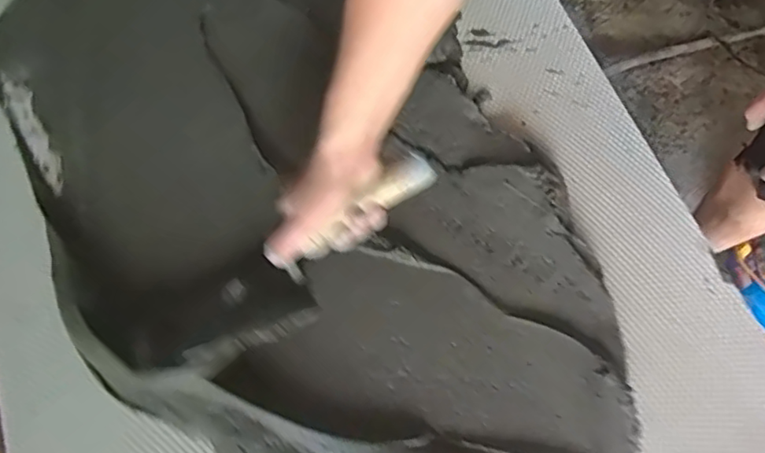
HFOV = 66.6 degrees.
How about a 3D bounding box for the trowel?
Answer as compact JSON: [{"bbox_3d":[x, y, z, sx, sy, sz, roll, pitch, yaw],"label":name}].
[{"bbox_3d":[-0.096,0.047,0.573,0.343,0.070,0.094,-34,72,6],"label":"trowel"}]

